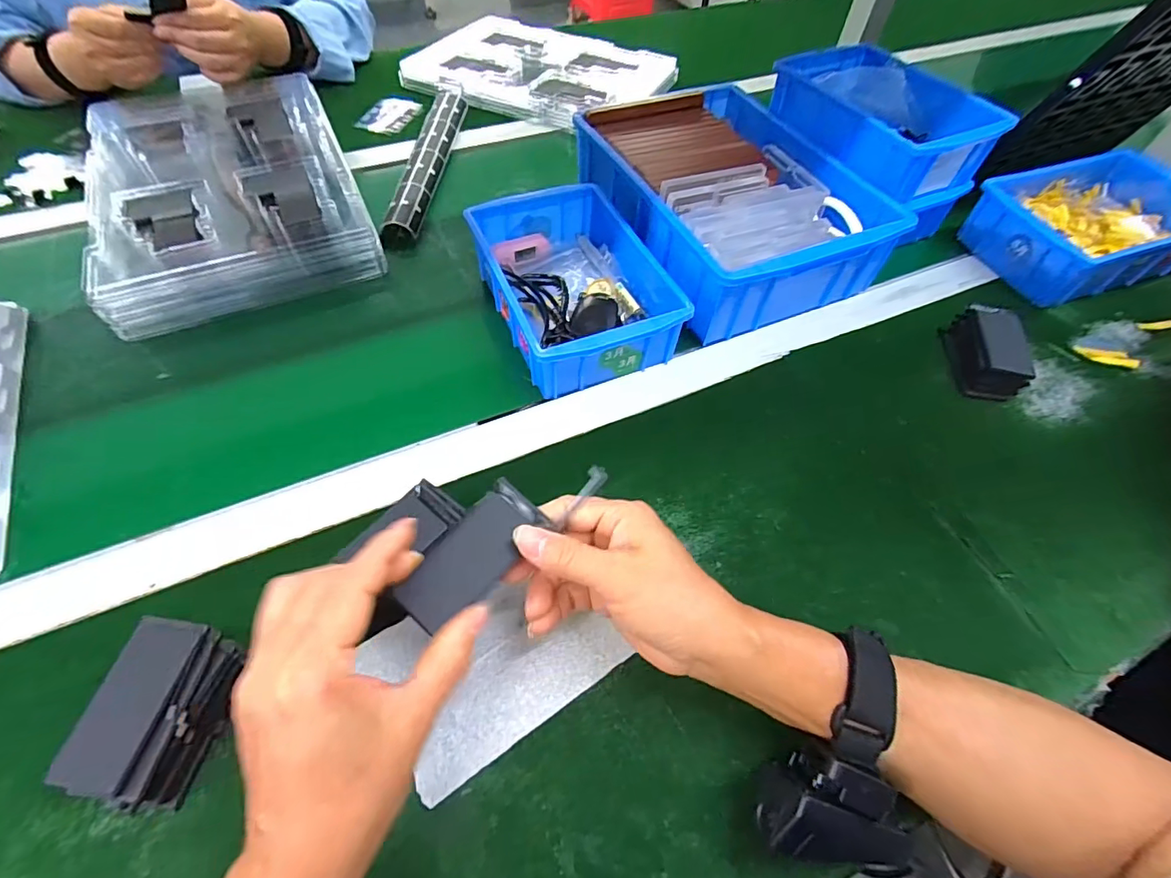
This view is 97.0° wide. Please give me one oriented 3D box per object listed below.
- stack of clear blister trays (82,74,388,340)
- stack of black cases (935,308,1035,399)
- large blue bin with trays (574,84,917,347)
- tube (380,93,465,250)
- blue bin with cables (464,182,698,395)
[{"bbox_3d":[-0.385,-0.293,0.565,0.242,0.057,0.412,-18,59,-15],"label":"stack of clear blister trays"},{"bbox_3d":[0.356,-0.078,0.458,0.045,0.040,0.087,11,56,4],"label":"stack of black cases"},{"bbox_3d":[0.137,-0.243,0.519,0.208,0.081,0.286,-22,60,-17],"label":"large blue bin with trays"},{"bbox_3d":[-0.188,-0.335,0.627,0.042,0.039,0.289,6,56,0],"label":"tube"},{"bbox_3d":[-0.013,-0.141,0.460,0.127,0.057,0.197,-19,59,-15],"label":"blue bin with cables"}]

